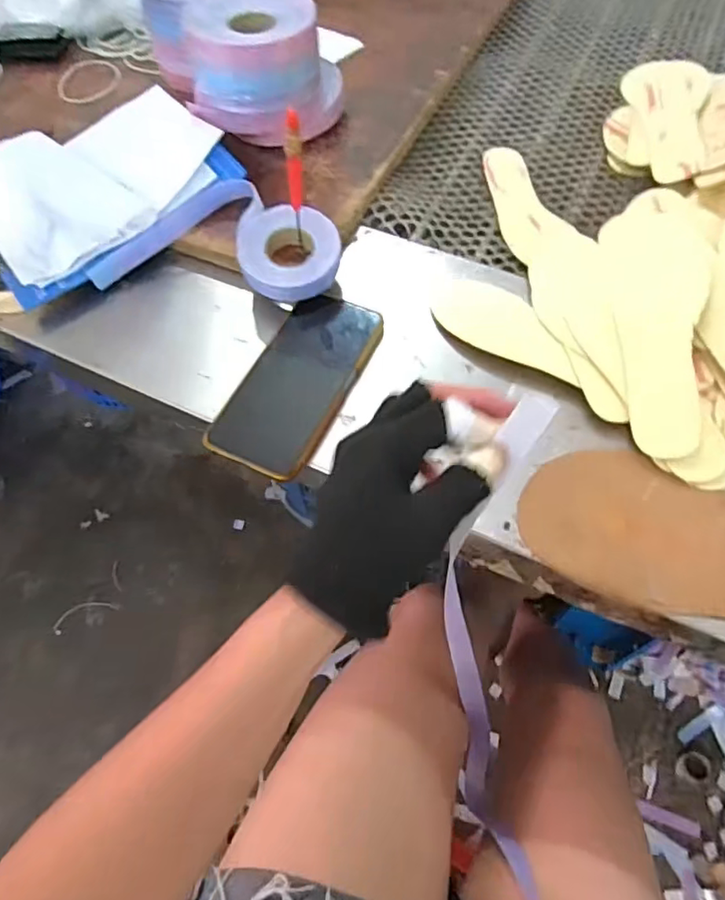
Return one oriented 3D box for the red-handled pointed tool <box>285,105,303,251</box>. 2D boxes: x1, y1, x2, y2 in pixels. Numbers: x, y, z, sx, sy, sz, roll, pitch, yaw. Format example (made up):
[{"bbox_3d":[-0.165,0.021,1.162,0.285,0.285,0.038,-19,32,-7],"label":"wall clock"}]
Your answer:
[{"bbox_3d":[-0.049,-0.199,0.448,0.013,0.117,0.010,-7,61,-2],"label":"red-handled pointed tool"}]

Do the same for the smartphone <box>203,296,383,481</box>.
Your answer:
[{"bbox_3d":[-0.049,-0.053,0.449,0.079,0.012,0.158,24,65,14],"label":"smartphone"}]

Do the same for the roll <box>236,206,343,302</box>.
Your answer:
[{"bbox_3d":[-0.060,-0.161,0.477,0.081,0.018,0.079,0,82,-3],"label":"roll"}]

